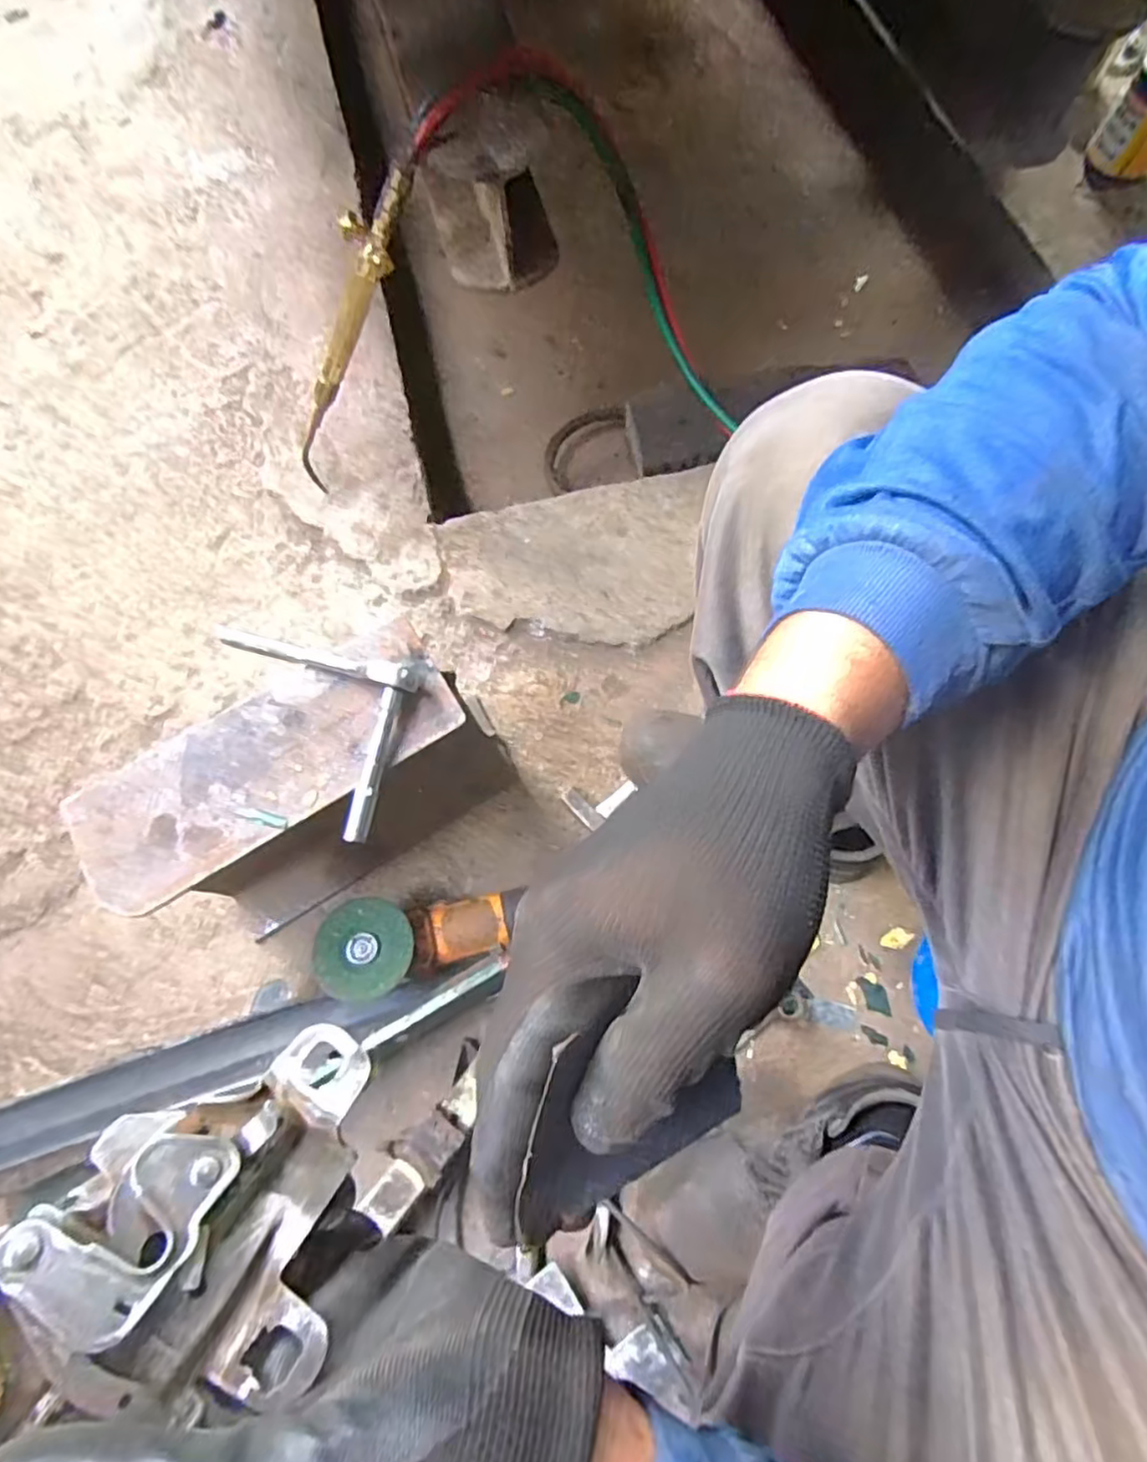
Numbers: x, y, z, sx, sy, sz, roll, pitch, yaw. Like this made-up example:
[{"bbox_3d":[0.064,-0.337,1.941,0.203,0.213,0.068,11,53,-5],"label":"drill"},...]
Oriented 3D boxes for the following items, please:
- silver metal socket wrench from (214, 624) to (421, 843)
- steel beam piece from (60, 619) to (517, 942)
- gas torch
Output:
[{"bbox_3d":[-0.241,-0.008,0.546,0.195,0.037,0.157,13,73,6],"label":"silver metal socket wrench"},{"bbox_3d":[-0.245,0.059,0.667,0.338,0.246,0.128,-33,75,-8],"label":"steel beam piece"},{"bbox_3d":[-0.273,-0.455,0.772,0.050,0.400,0.065,-11,69,-40],"label":"gas torch"}]

